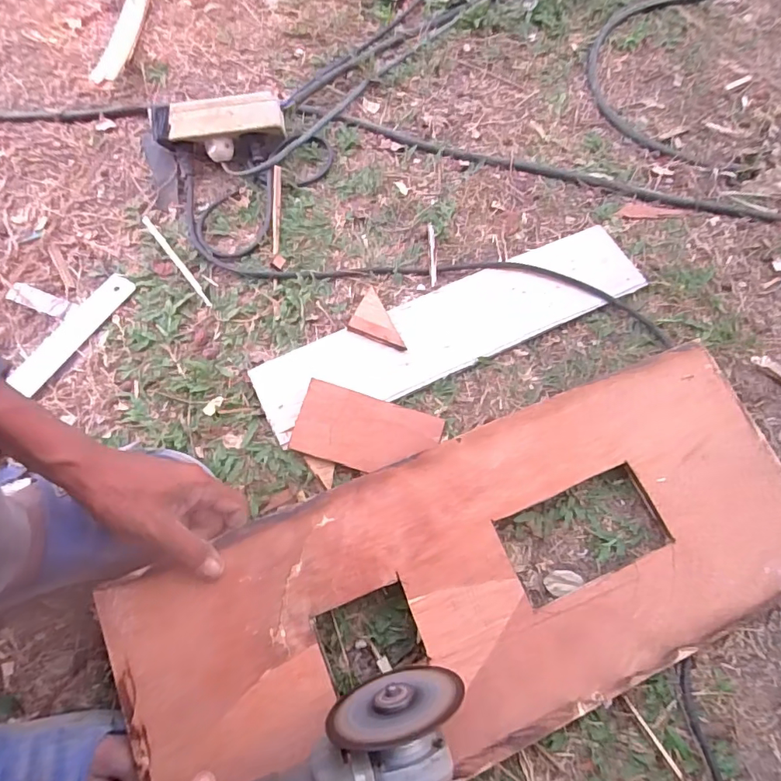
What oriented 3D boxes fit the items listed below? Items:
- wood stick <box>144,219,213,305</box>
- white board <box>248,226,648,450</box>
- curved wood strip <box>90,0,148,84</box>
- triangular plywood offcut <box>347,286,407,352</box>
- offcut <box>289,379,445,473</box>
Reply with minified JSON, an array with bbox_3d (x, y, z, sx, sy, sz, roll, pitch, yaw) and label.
[{"bbox_3d":[-0.258,-0.158,0.598,0.008,0.005,0.158,-37,73,-13],"label":"wood stick"},{"bbox_3d":[0.072,-0.074,0.557,0.453,0.018,0.101,-24,70,-9],"label":"white board"},{"bbox_3d":[-0.403,-0.656,0.791,0.053,0.020,0.433,2,68,1],"label":"curved wood strip"},{"bbox_3d":[-0.023,-0.075,0.550,0.045,0.004,0.089,-23,70,-9],"label":"triangular plywood offcut"},{"bbox_3d":[-0.024,0.043,0.505,0.140,0.005,0.074,17,73,2],"label":"offcut"}]

